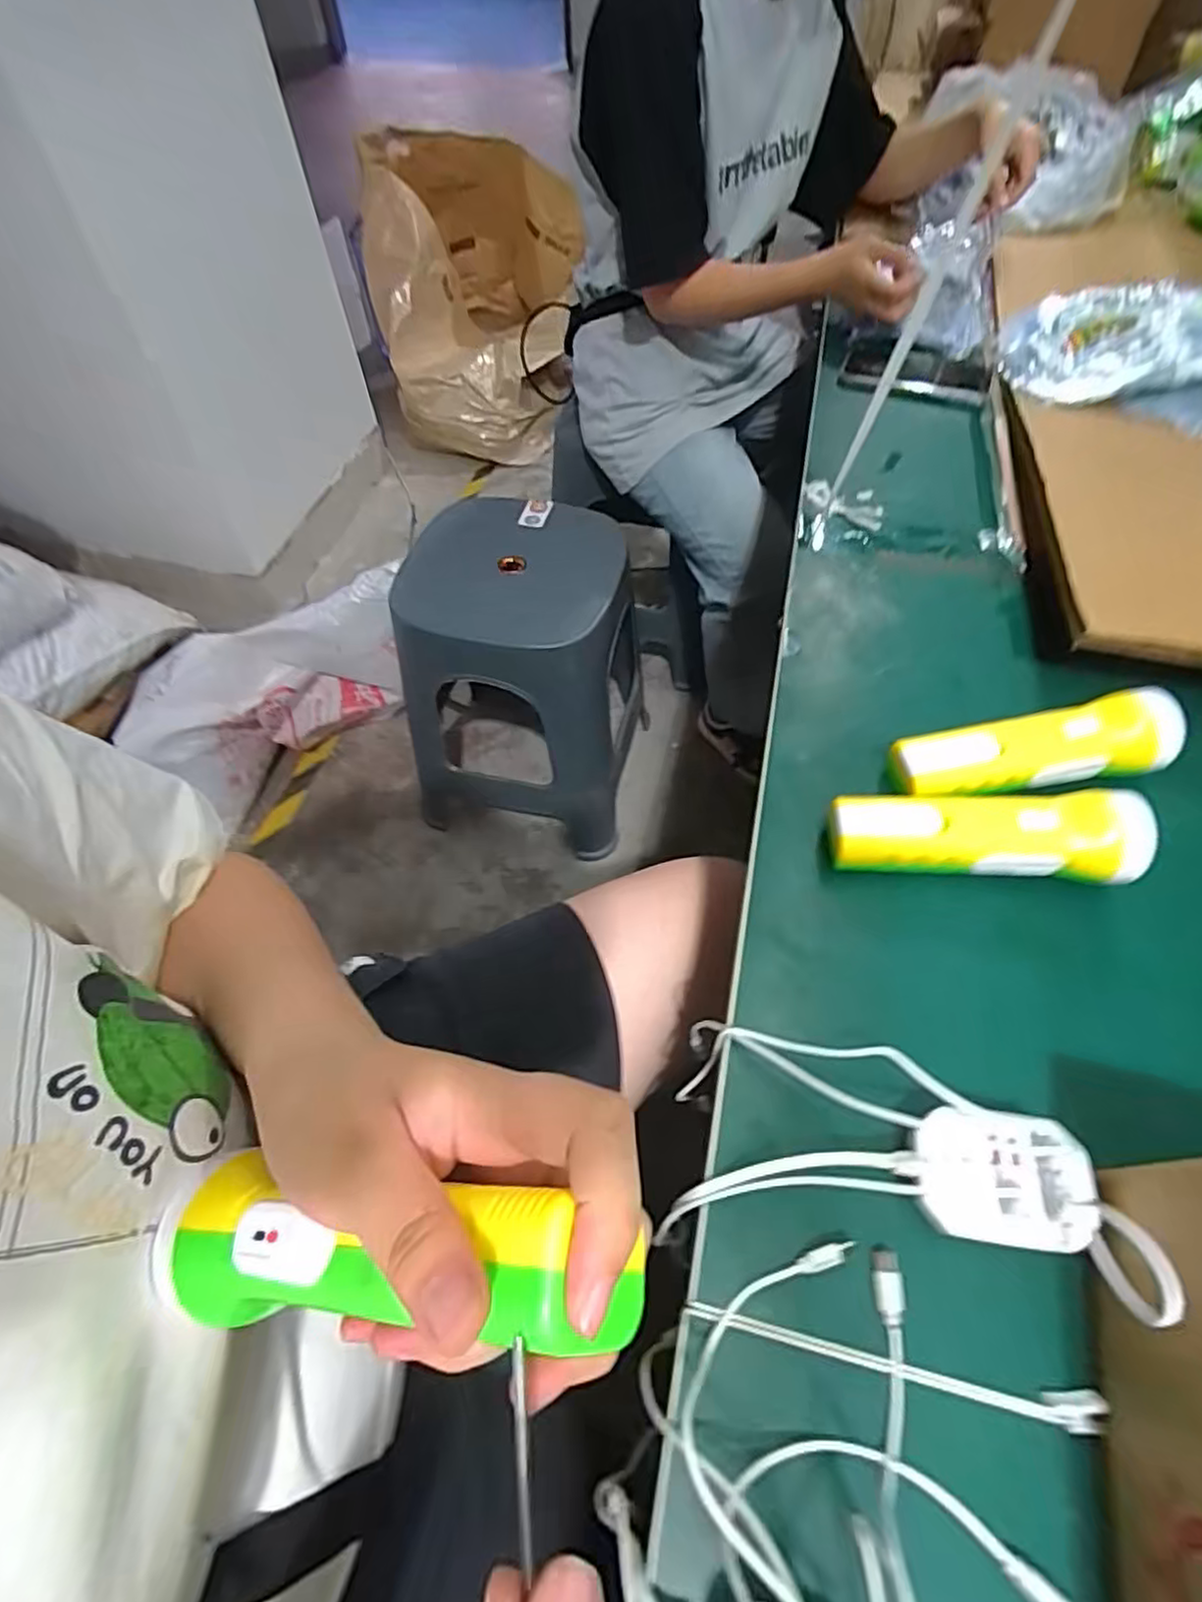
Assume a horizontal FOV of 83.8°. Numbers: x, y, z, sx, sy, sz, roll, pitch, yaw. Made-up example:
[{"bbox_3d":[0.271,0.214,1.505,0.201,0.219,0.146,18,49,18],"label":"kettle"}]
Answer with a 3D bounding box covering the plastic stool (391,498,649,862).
[{"bbox_3d":[-0.125,-0.205,1.153,0.355,0.484,0.345,11,58,8],"label":"plastic stool"}]

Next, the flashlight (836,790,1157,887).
[{"bbox_3d":[0.227,0.022,0.404,0.174,0.045,0.047,4,57,5],"label":"flashlight"}]

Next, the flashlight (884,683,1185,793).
[{"bbox_3d":[0.278,-0.031,0.432,0.179,0.039,0.045,-8,58,-4],"label":"flashlight"}]

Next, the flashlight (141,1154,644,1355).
[{"bbox_3d":[-0.071,0.132,0.199,0.168,0.037,0.044,-16,53,27],"label":"flashlight"}]

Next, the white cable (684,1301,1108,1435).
[{"bbox_3d":[0.123,0.243,0.291,0.170,0.009,0.013,10,58,7],"label":"white cable"}]

